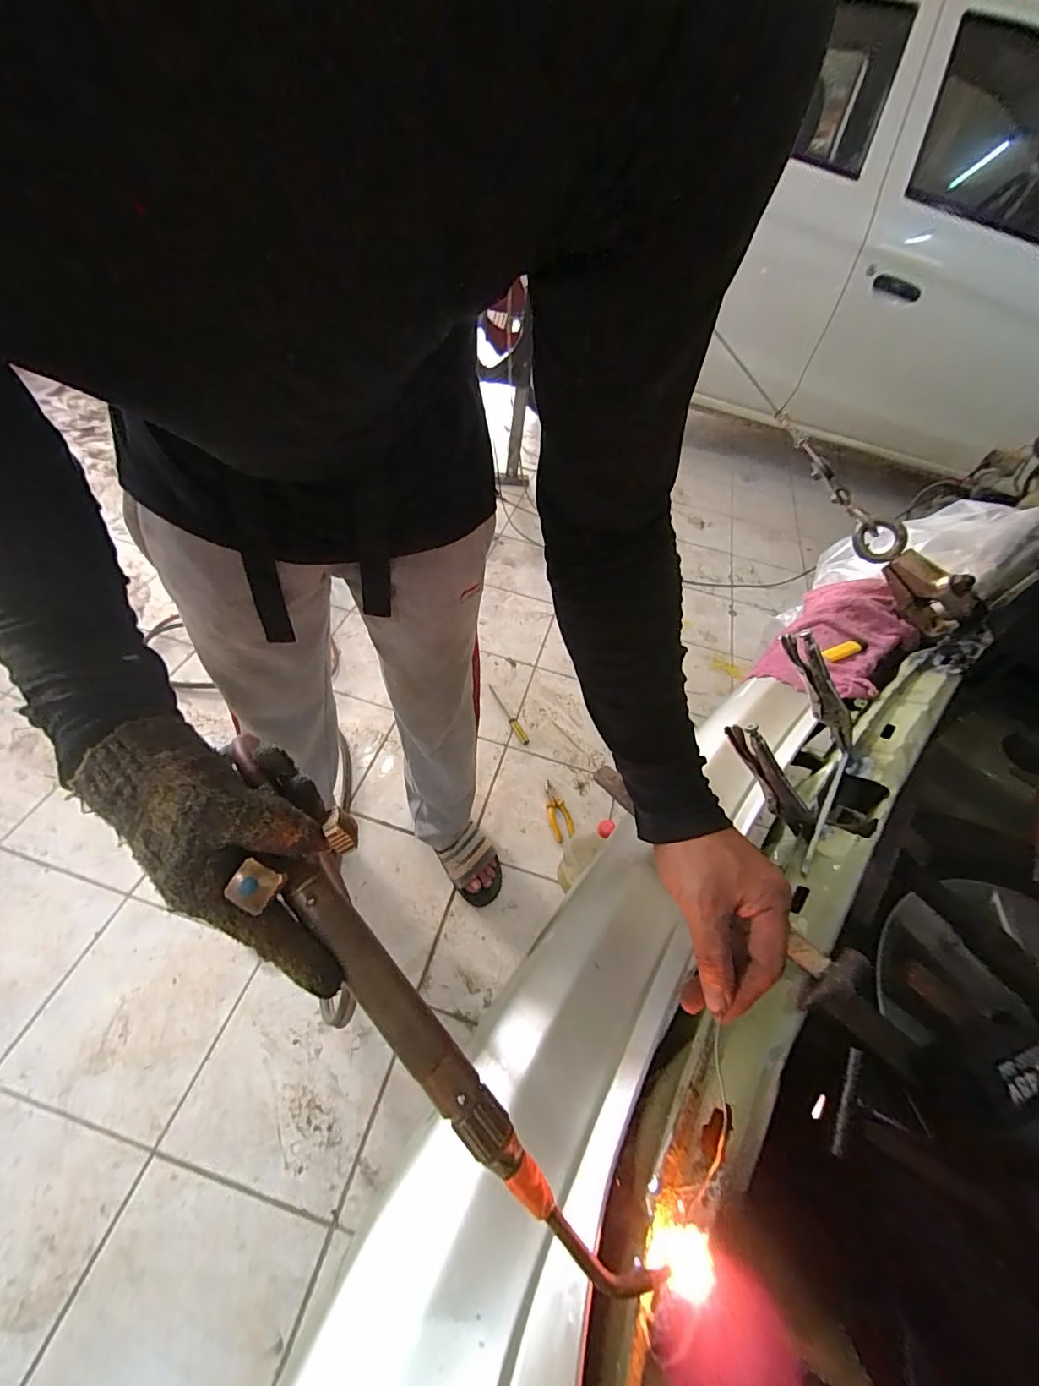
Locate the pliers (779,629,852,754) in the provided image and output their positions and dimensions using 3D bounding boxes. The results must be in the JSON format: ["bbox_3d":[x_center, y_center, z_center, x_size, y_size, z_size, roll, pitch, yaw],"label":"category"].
[{"bbox_3d":[0.328,0.000,0.534,0.018,0.041,0.144,-32,98,-22],"label":"pliers"}]

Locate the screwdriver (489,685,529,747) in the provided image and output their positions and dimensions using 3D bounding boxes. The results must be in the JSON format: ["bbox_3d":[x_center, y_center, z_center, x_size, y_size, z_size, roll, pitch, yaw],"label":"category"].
[{"bbox_3d":[-0.030,0.060,1.354,0.026,0.018,0.213,-18,58,-22],"label":"screwdriver"}]

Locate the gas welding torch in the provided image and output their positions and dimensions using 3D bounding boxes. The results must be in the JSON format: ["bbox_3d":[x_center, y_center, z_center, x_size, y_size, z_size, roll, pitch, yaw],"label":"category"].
[{"bbox_3d":[-0.034,0.204,0.270,0.058,0.029,0.306,-38,87,-24],"label":"gas welding torch"}]

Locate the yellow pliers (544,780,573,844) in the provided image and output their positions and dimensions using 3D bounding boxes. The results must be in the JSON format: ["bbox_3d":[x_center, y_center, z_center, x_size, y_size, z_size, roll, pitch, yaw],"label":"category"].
[{"bbox_3d":[0.093,0.284,1.194,0.053,0.013,0.156,-3,53,-12],"label":"yellow pliers"}]

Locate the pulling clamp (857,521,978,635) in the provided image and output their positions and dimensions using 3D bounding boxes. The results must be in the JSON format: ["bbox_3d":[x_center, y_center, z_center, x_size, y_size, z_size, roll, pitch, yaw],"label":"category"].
[{"bbox_3d":[0.566,-0.173,0.705,0.040,0.087,0.193,-35,84,-23],"label":"pulling clamp"}]

